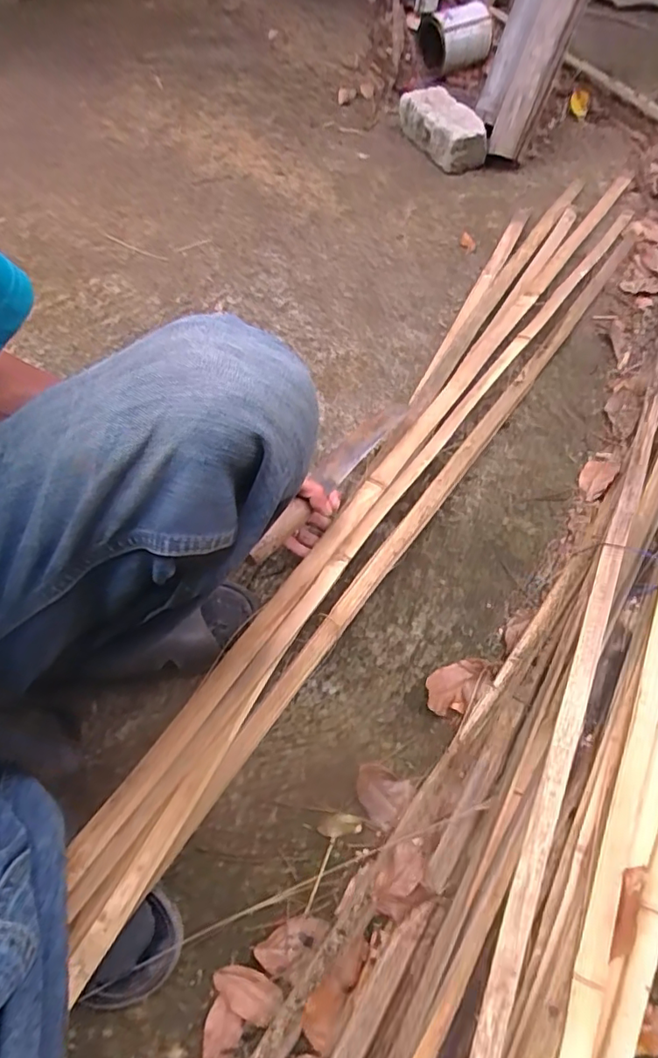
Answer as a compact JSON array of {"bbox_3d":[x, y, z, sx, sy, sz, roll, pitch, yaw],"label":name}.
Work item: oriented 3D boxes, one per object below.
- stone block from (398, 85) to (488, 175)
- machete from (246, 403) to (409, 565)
[{"bbox_3d":[0.222,-0.799,1.096,0.089,0.092,0.223,-30,64,-13],"label":"stone block"},{"bbox_3d":[0.004,-0.066,0.622,0.034,0.031,0.296,30,57,18],"label":"machete"}]

